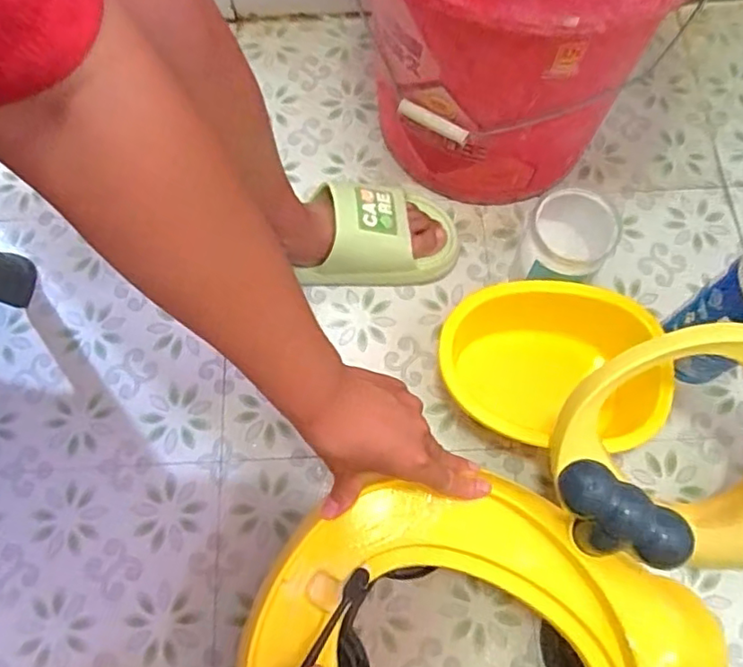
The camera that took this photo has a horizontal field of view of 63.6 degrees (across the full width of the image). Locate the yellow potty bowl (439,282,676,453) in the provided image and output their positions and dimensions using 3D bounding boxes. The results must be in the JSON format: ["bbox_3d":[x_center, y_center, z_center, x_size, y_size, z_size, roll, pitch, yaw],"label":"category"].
[{"bbox_3d":[0.172,0.039,0.605,0.210,0.093,0.159,0,70,1],"label":"yellow potty bowl"}]

